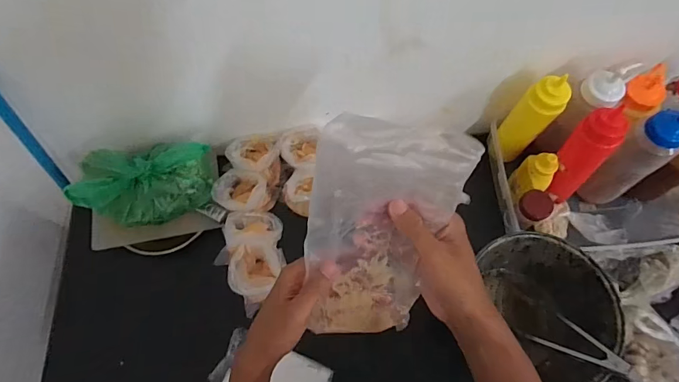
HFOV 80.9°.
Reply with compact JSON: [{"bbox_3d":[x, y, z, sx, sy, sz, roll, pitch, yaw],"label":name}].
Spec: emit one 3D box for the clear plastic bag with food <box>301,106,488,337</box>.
[{"bbox_3d":[0.038,0.051,0.377,0.128,0.245,0.051,8,33,4],"label":"clear plastic bag with food"}]

